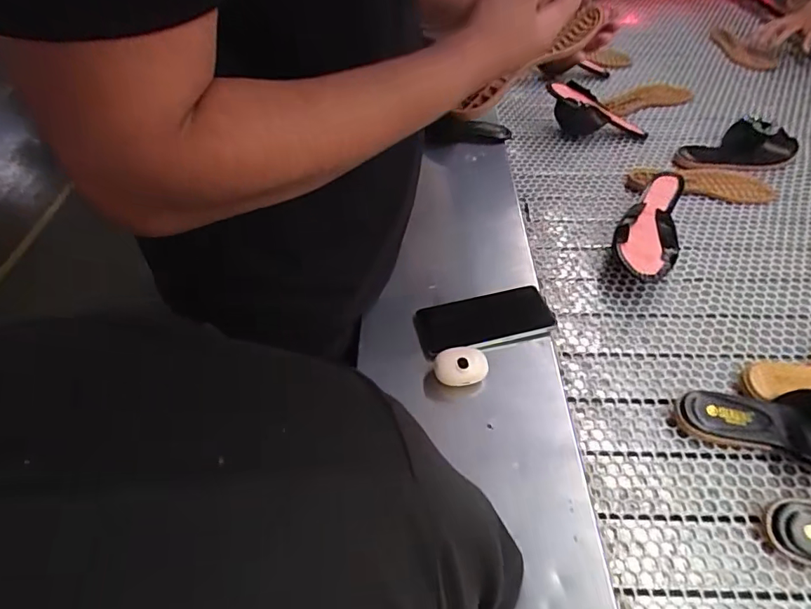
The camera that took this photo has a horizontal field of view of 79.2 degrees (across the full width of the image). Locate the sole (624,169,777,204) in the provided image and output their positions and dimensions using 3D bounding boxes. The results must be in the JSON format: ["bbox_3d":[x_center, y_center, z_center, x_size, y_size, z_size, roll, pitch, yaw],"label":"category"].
[{"bbox_3d":[0.497,-0.209,0.832,0.230,0.013,0.082,7,49,9],"label":"sole"}]

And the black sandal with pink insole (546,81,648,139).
[{"bbox_3d":[0.357,-0.358,0.941,0.204,0.066,0.083,17,48,-11],"label":"black sandal with pink insole"}]

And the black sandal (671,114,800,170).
[{"bbox_3d":[0.598,-0.286,0.862,0.233,0.060,0.086,-2,48,1],"label":"black sandal"}]

